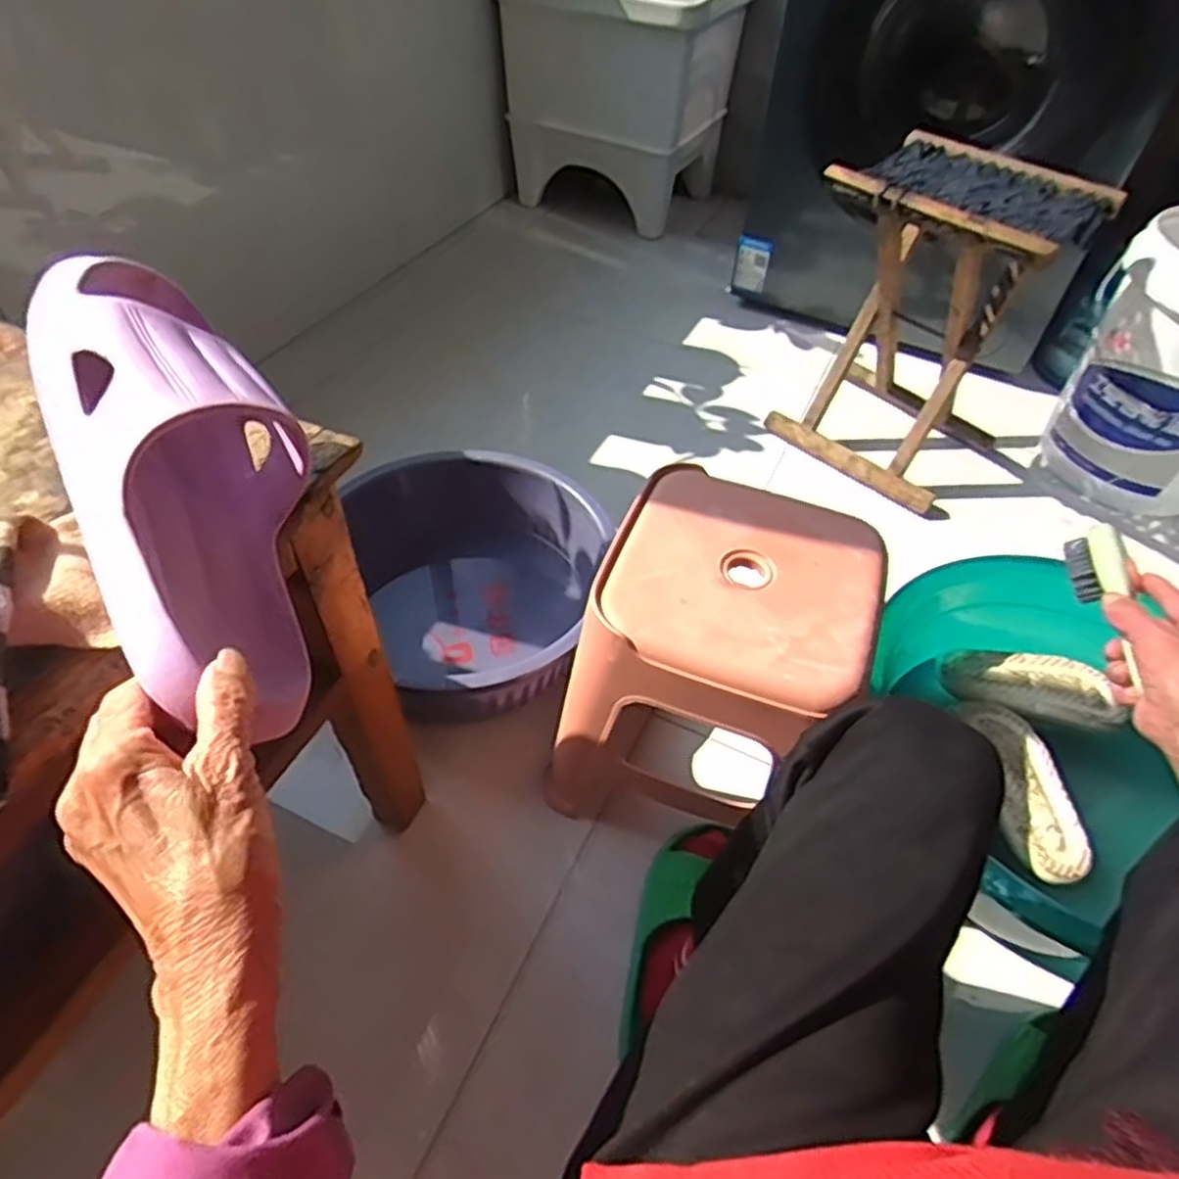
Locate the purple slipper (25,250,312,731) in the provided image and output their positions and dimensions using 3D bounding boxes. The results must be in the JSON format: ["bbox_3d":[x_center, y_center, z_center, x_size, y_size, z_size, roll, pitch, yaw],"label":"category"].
[{"bbox_3d":[-0.183,-0.053,0.357,0.083,0.103,0.251,-30,76,17],"label":"purple slipper"}]

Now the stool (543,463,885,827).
[{"bbox_3d":[0.126,0.077,0.769,0.250,0.269,0.255,17,50,12],"label":"stool"}]

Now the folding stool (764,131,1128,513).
[{"bbox_3d":[0.503,-0.402,1.143,0.303,0.406,0.265,35,56,25],"label":"folding stool"}]

